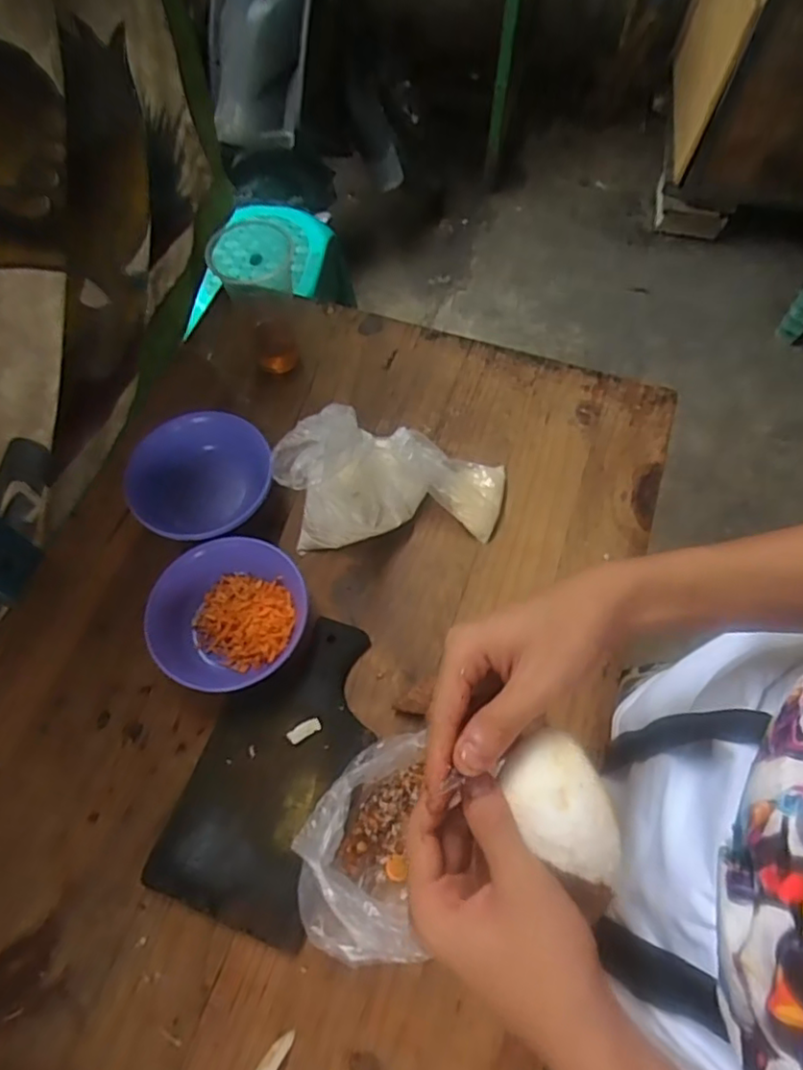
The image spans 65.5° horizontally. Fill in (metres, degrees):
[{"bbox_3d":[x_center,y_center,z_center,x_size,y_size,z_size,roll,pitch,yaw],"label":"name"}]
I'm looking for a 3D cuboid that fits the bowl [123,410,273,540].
[{"bbox_3d":[-0.215,-0.058,0.671,0.136,0.056,0.148,0,66,-1],"label":"bowl"}]

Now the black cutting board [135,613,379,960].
[{"bbox_3d":[-0.110,0.198,0.558,0.134,0.017,0.259,18,67,7],"label":"black cutting board"}]

